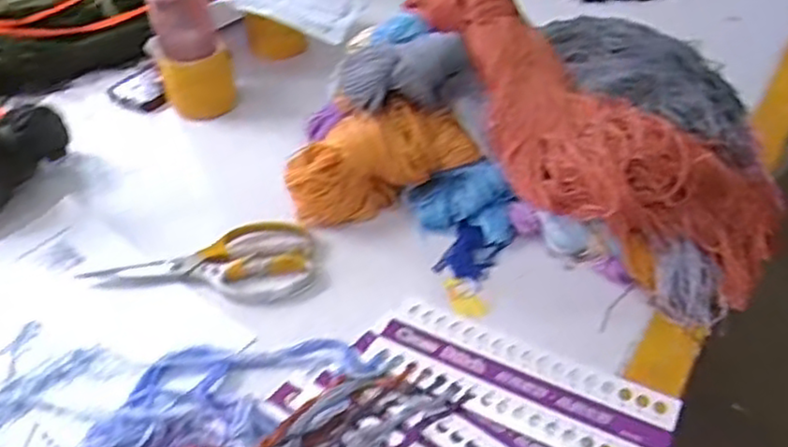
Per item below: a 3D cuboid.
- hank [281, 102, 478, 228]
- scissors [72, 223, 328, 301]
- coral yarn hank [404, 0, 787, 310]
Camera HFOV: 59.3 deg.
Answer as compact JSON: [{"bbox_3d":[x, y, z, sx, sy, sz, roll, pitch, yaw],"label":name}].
[{"bbox_3d":[-0.015,-0.063,0.707,0.188,0.089,0.068,-10,43,-9],"label":"hank"},{"bbox_3d":[-0.179,0.032,0.659,0.215,0.007,0.096,-1,43,0],"label":"scissors"},{"bbox_3d":[0.168,-0.101,0.657,0.436,0.080,0.165,43,55,15],"label":"coral yarn hank"}]

